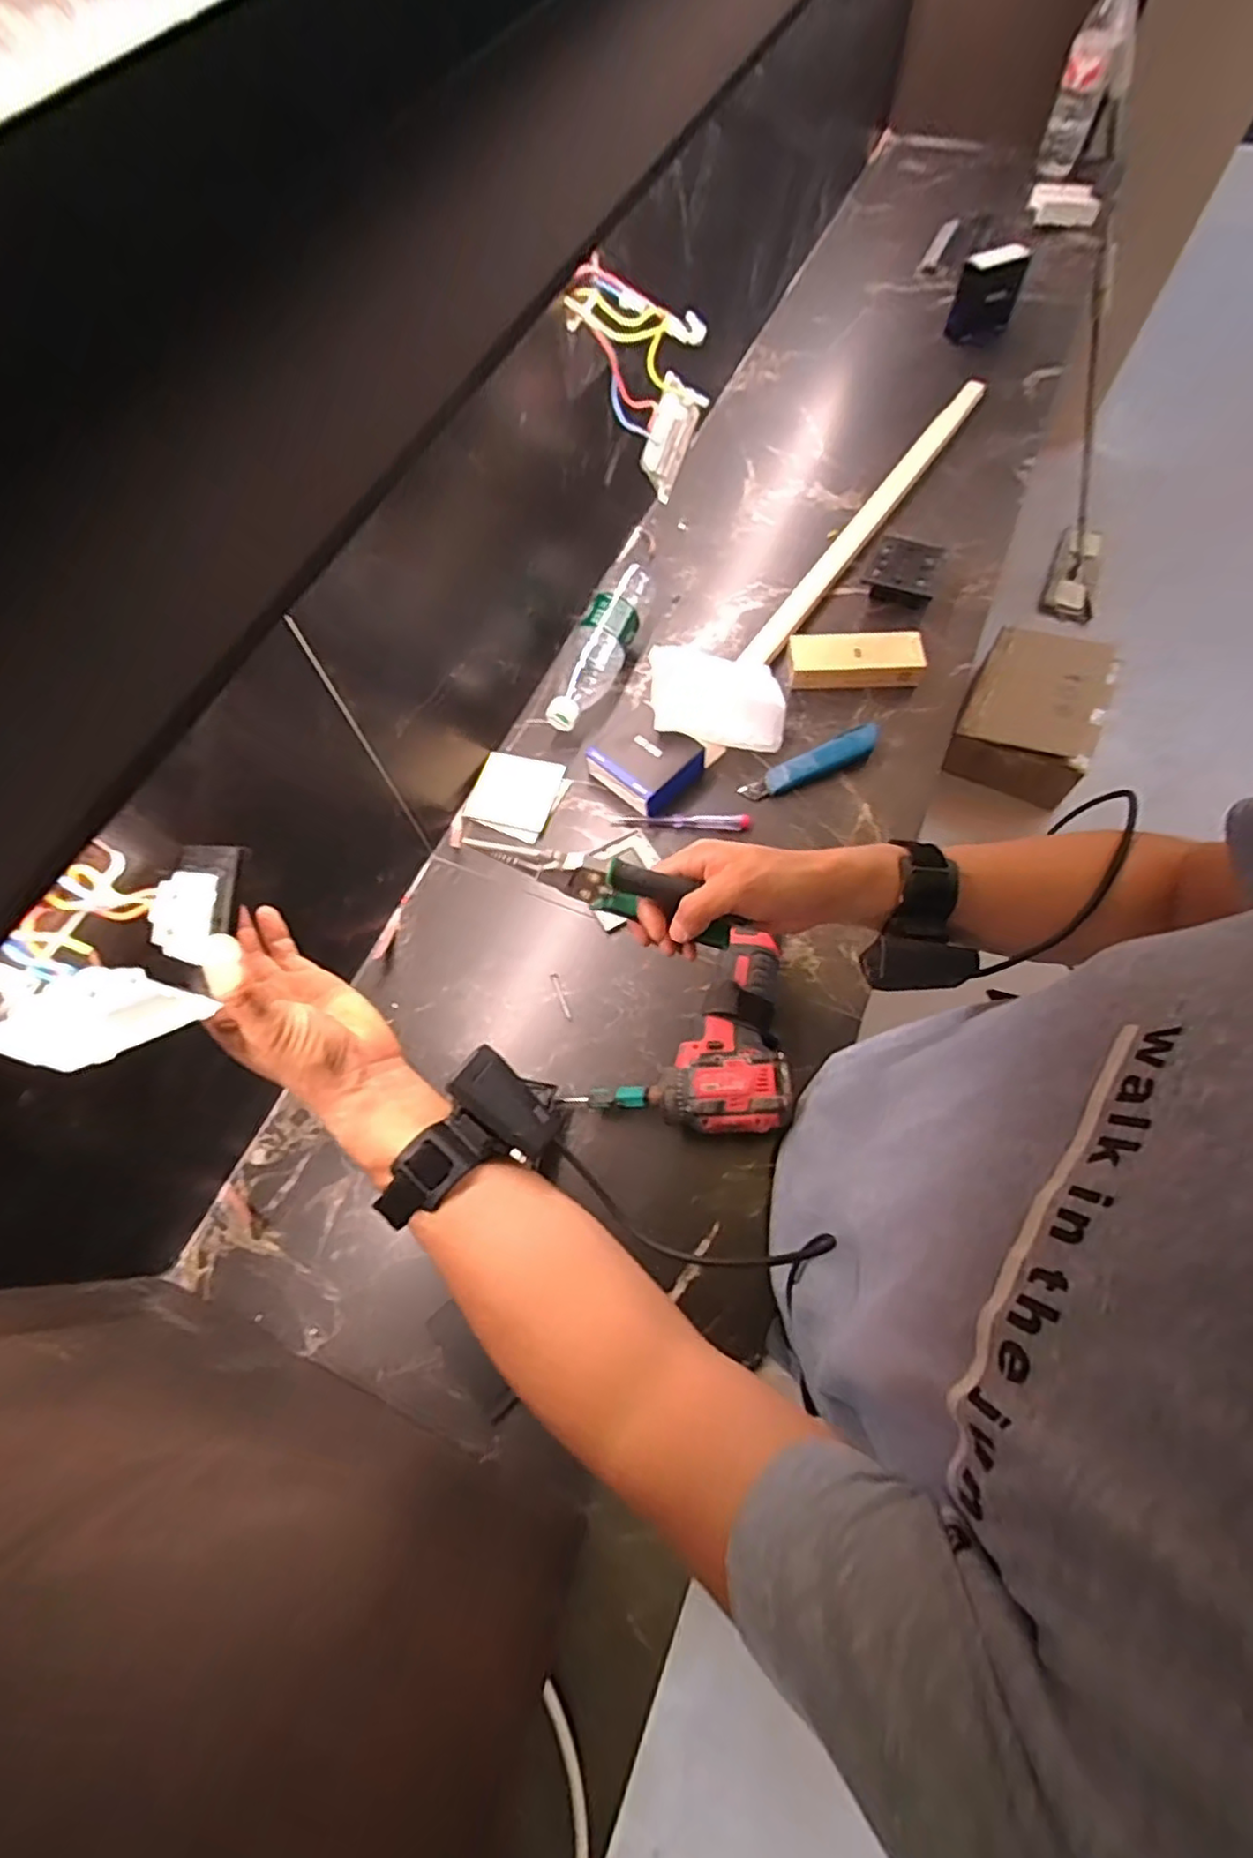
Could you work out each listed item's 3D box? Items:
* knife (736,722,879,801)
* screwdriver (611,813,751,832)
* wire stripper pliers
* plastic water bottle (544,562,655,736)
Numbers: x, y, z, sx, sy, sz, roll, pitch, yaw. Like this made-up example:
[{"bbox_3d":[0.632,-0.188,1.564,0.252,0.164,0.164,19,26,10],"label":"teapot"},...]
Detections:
[{"bbox_3d":[0.200,-0.177,0.718,0.161,0.027,0.036,-27,68,-9],"label":"knife"},{"bbox_3d":[0.057,-0.112,0.702,0.141,0.015,0.018,1,66,3],"label":"screwdriver"},{"bbox_3d":[-0.013,-0.029,0.455,0.185,0.044,0.021,18,67,-6],"label":"wire stripper pliers"},{"bbox_3d":[-0.025,-0.337,0.782,0.061,0.063,0.262,17,68,10],"label":"plastic water bottle"}]

